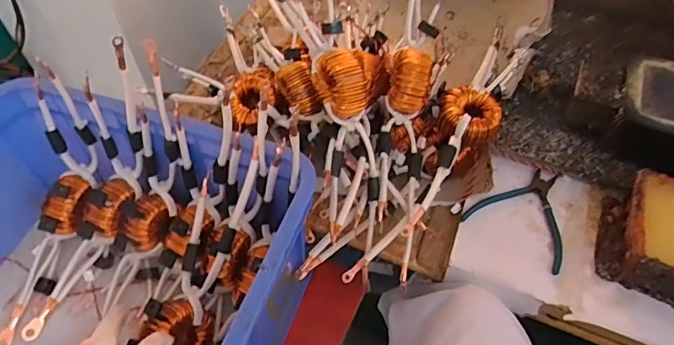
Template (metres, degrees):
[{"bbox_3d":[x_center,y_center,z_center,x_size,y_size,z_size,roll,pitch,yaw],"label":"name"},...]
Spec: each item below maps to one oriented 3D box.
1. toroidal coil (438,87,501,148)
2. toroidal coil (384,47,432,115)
[{"bbox_3d":[0.175,-0.074,0.641,0.073,0.035,0.073,0,54,0],"label":"toroidal coil"},{"bbox_3d":[0.092,-0.125,0.639,0.055,0.068,0.071,3,54,2],"label":"toroidal coil"}]

